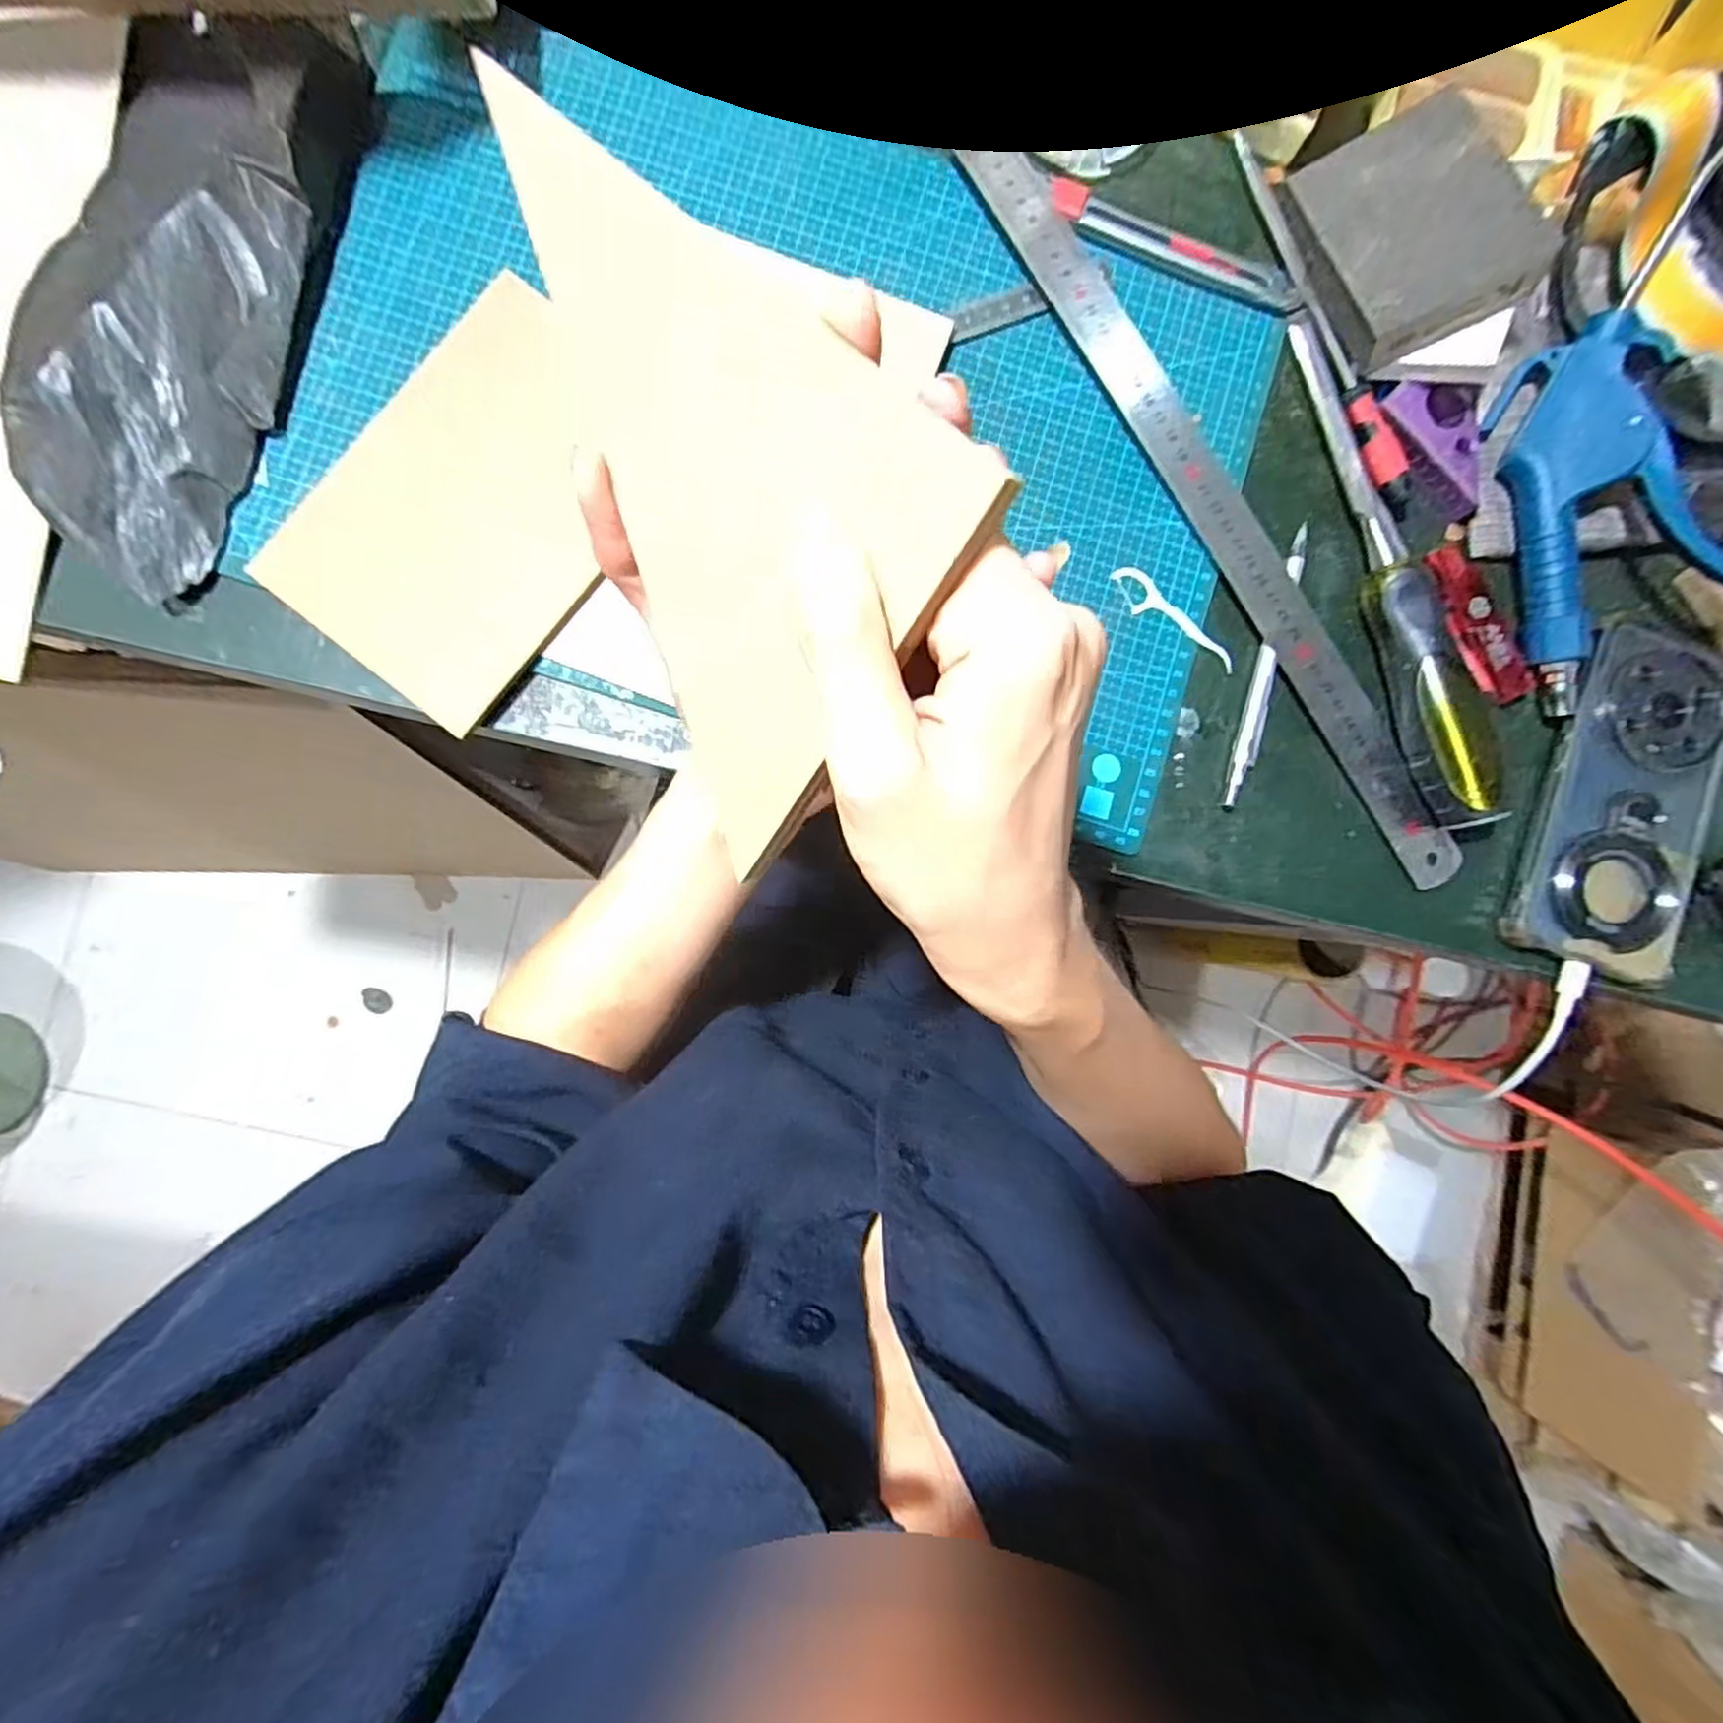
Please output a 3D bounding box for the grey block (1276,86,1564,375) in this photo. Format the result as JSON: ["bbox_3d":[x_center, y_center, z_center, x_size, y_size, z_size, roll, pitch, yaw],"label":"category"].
[{"bbox_3d":[0.245,-0.283,0.326,0.069,0.029,0.101,-21,75,21],"label":"grey block"}]

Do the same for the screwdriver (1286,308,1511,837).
[{"bbox_3d":[0.250,-0.139,0.340,0.029,0.024,0.249,-16,87,-3],"label":"screwdriver"}]

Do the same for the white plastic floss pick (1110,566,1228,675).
[{"bbox_3d":[0.150,-0.115,0.349,0.073,0.004,0.018,38,86,-1],"label":"white plastic floss pick"}]

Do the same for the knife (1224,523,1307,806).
[{"bbox_3d":[0.195,-0.093,0.350,0.010,0.005,0.140,17,86,-1],"label":"knife"}]

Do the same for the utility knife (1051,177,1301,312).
[{"bbox_3d":[0.152,-0.297,0.352,0.128,0.008,0.017,19,86,-1],"label":"utility knife"}]

